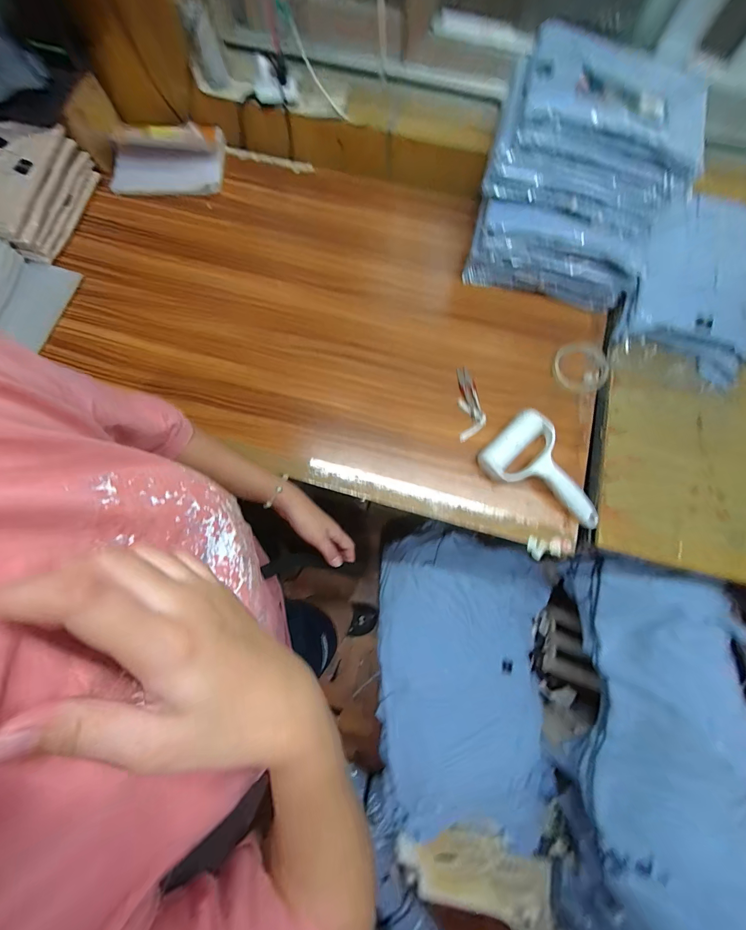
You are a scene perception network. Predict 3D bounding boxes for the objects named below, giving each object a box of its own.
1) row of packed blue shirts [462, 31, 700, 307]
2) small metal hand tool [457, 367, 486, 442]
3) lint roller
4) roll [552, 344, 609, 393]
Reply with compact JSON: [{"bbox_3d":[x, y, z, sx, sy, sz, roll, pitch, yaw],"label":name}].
[{"bbox_3d":[0.316,-0.452,0.546,0.273,0.207,0.291,17,78,3],"label":"row of packed blue shirts"},{"bbox_3d":[0.162,-0.103,0.564,0.042,0.018,0.127,-1,78,-1],"label":"small metal hand tool"},{"bbox_3d":[0.263,0.017,0.523,0.113,0.051,0.189,-43,82,-9],"label":"lint roller"},{"bbox_3d":[0.347,-0.162,0.576,0.082,0.021,0.083,0,78,-1],"label":"roll"}]

